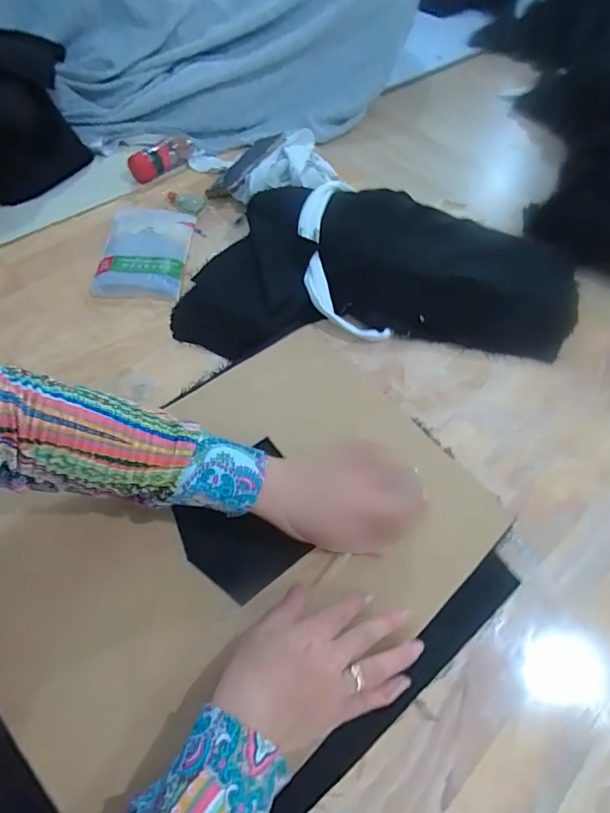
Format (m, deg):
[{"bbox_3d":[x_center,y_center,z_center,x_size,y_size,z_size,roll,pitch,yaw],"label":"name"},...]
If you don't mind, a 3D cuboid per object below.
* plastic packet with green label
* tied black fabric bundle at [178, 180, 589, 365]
[{"bbox_3d":[-0.218,-0.219,0.637,0.113,0.031,0.177,2,57,-1],"label":"plastic packet with green label"},{"bbox_3d":[0.085,-0.185,0.598,0.486,0.075,0.265,0,57,-2],"label":"tied black fabric bundle"}]

